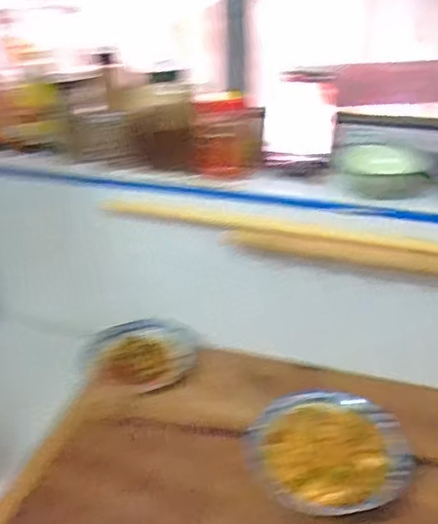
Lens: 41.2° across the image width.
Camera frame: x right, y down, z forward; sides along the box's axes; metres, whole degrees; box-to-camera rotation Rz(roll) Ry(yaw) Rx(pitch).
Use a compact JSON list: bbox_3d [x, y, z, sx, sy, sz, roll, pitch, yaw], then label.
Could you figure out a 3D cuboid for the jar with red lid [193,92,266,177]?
[{"bbox_3d":[0.014,-0.213,0.974,0.105,0.115,0.099,-2,29,-4],"label":"jar with red lid"}]

